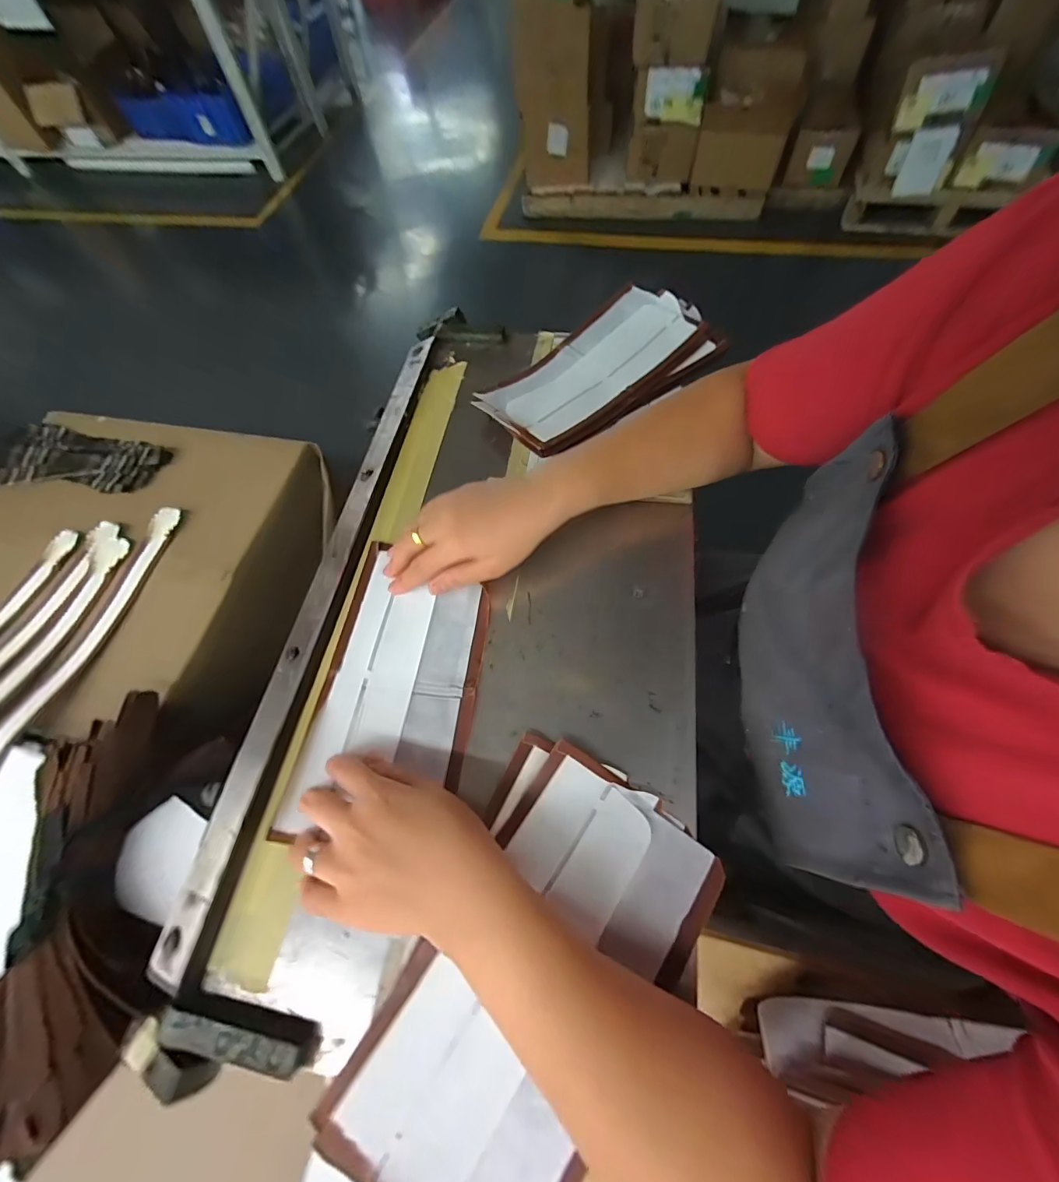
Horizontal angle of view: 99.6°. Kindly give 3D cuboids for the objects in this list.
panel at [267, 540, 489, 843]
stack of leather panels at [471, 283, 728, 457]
[{"bbox_3d":[-0.098,0.066,0.336,0.118,0.006,0.209,4,65,6],"label":"panel"},{"bbox_3d":[0.067,-0.225,0.445,0.240,0.033,0.127,-36,66,-14],"label":"stack of leather panels"}]

